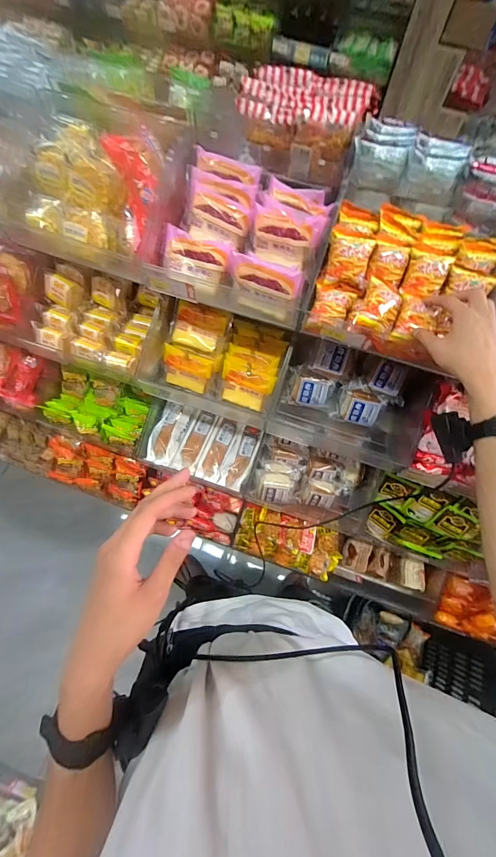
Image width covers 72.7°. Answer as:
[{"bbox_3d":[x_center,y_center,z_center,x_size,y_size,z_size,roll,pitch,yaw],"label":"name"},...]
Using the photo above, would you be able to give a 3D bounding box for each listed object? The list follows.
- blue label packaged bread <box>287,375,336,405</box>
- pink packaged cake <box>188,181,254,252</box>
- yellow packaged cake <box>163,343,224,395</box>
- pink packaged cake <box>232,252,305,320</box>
[{"bbox_3d":[0.156,-0.094,0.819,0.105,0.089,0.039,12,30,4],"label":"blue label packaged bread"},{"bbox_3d":[-0.056,-0.397,0.641,0.130,0.038,0.079,21,112,1],"label":"pink packaged cake"},{"bbox_3d":[-0.137,-0.144,0.823,0.132,0.095,0.042,13,30,3],"label":"yellow packaged cake"},{"bbox_3d":[0.026,-0.254,0.606,0.141,0.091,0.043,23,71,7],"label":"pink packaged cake"}]

